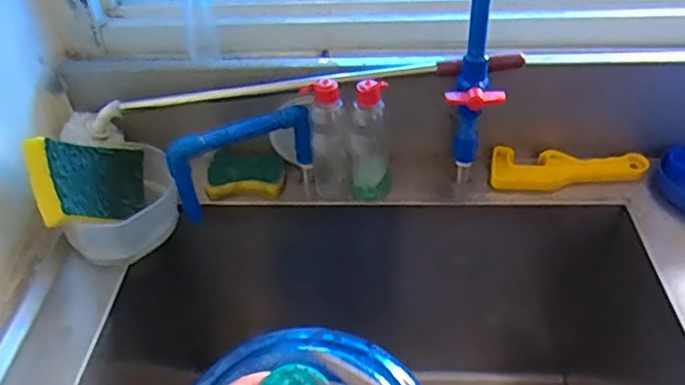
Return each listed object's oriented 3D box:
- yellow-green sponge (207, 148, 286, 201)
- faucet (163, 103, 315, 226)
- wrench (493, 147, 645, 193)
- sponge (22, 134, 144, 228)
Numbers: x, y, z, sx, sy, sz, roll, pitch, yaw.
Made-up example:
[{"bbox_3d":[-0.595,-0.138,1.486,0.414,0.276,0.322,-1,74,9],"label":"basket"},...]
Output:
[{"bbox_3d":[-0.126,-0.026,0.799,0.098,0.021,0.077,-2,41,0],"label":"yellow-green sponge"},{"bbox_3d":[-0.118,-0.037,0.724,0.170,0.106,0.023,-19,43,-18],"label":"faucet"},{"bbox_3d":[0.295,-0.028,0.786,0.200,0.028,0.061,-1,41,2],"label":"wrench"},{"bbox_3d":[-0.278,-0.013,0.687,0.028,0.092,0.145,-14,-6,27],"label":"sponge"}]

